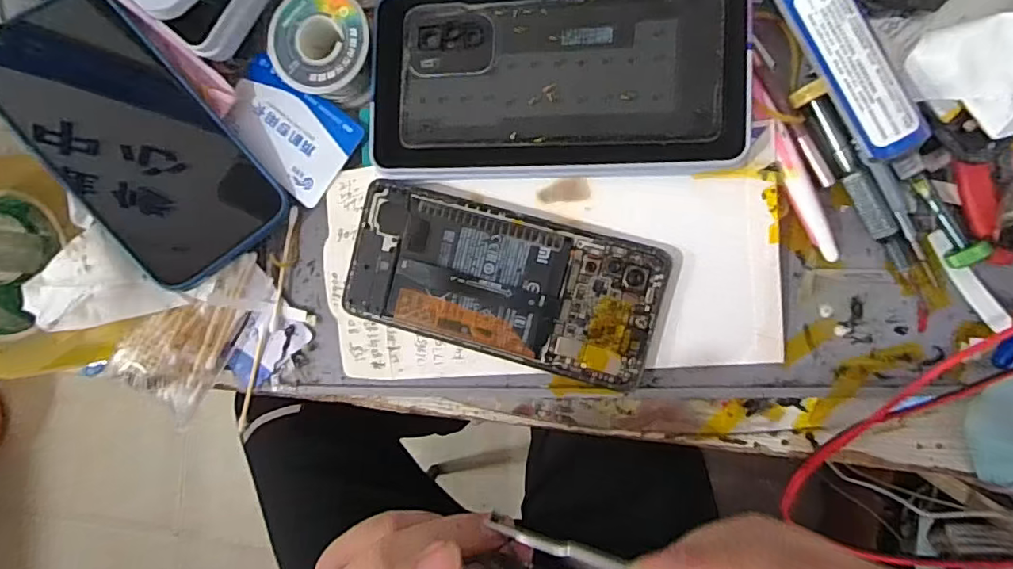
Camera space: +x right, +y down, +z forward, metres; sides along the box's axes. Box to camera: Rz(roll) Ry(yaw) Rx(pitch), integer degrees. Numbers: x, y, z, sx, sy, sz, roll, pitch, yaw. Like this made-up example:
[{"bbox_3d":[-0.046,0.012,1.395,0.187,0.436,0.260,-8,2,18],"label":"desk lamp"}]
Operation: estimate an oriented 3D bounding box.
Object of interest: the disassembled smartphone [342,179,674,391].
[{"bbox_3d":[-0.002,-0.001,0.287,0.160,0.009,0.073,15,92,8],"label":"disassembled smartphone"}]

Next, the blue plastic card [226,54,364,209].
[{"bbox_3d":[-0.125,-0.088,0.310,0.082,0.007,0.053,37,95,11],"label":"blue plastic card"}]

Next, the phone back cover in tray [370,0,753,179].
[{"bbox_3d":[0.021,-0.107,0.274,0.184,0.017,0.099,0,90,8],"label":"phone back cover in tray"}]

